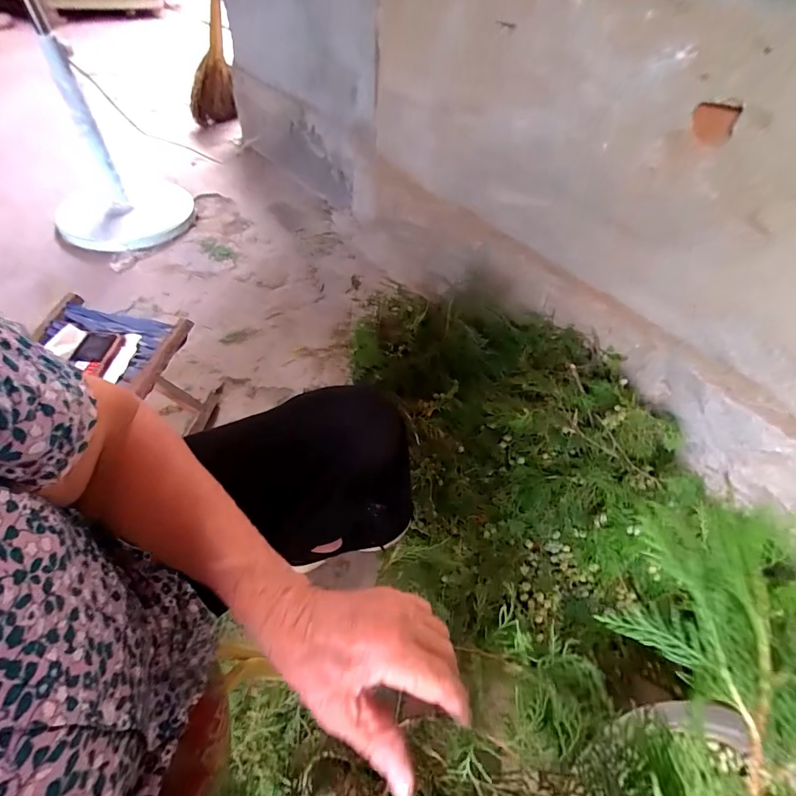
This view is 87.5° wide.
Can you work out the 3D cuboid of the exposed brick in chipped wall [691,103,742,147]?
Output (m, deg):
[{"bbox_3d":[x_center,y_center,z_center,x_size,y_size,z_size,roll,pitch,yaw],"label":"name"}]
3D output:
[{"bbox_3d":[0.478,-0.417,0.634,0.062,0.051,0.015,24,53,10],"label":"exposed brick in chipped wall"}]

